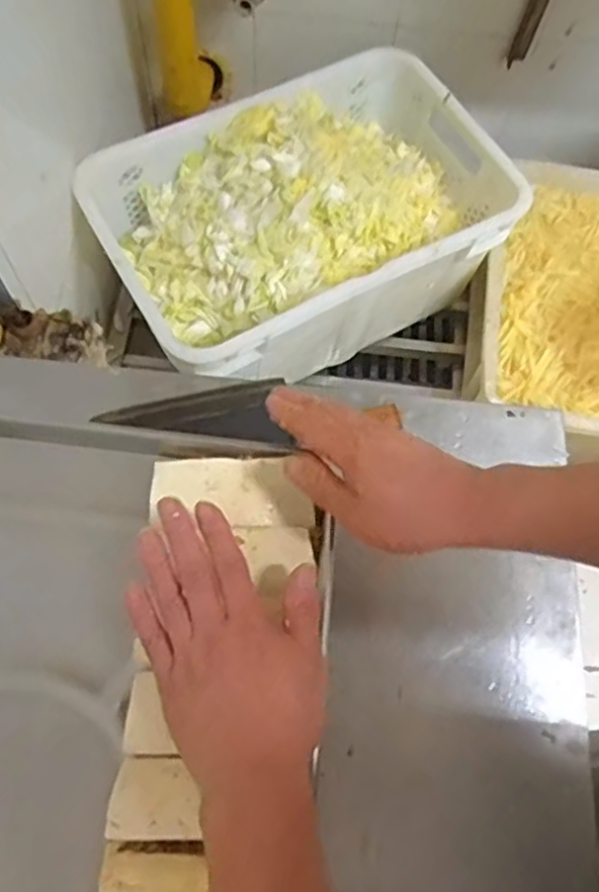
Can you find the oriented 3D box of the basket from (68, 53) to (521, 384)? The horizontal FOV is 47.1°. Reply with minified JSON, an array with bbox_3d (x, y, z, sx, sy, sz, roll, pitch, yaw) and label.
[{"bbox_3d":[0.001,-0.414,1.304,0.705,0.262,0.490,-26,72,-13],"label":"basket"}]

